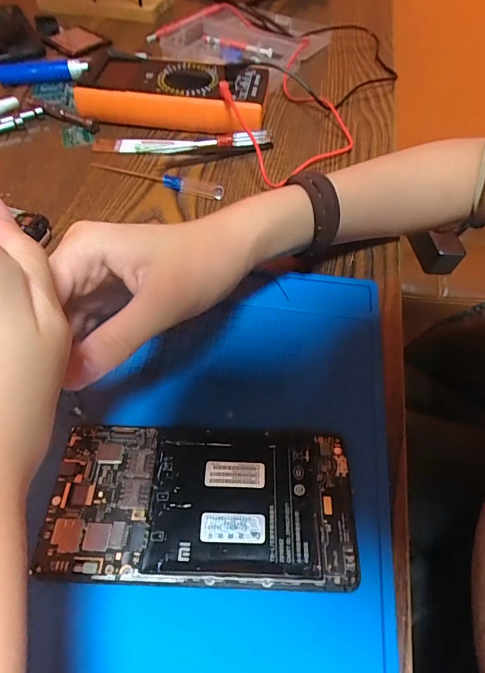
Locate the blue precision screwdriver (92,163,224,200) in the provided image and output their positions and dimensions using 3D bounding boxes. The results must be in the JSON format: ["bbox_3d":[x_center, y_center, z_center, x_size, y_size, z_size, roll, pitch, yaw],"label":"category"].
[{"bbox_3d":[-0.075,-0.138,0.348,0.124,0.011,0.011,18,57,11],"label":"blue precision screwdriver"}]

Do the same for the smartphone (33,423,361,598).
[{"bbox_3d":[-0.019,0.081,0.199,0.145,0.008,0.072,3,56,1],"label":"smartphone"}]

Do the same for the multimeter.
[{"bbox_3d":[-0.065,-0.240,0.399,0.178,0.036,0.087,9,56,5],"label":"multimeter"}]

